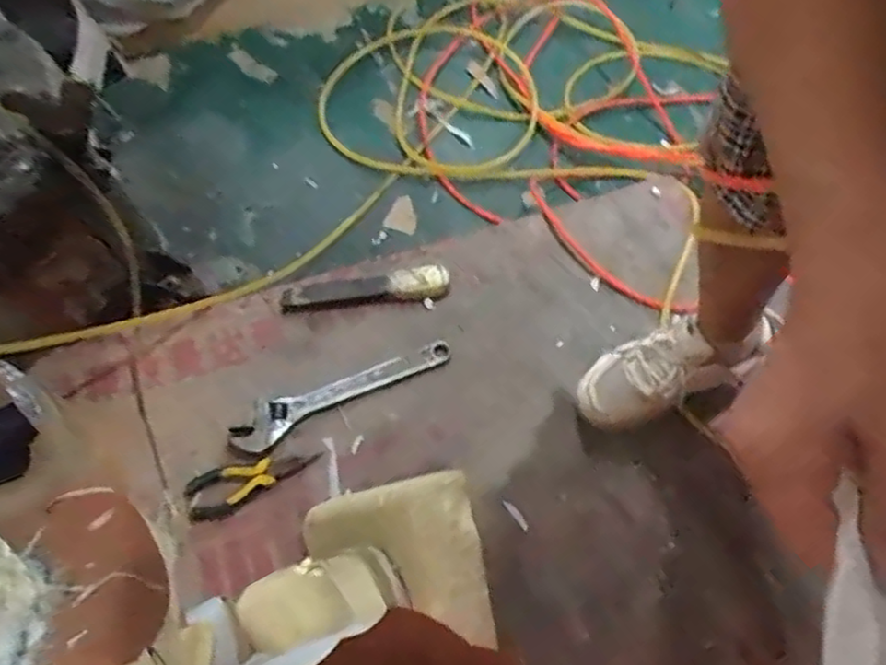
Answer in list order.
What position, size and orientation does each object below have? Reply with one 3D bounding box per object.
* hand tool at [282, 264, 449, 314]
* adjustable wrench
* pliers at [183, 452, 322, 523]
[{"bbox_3d":[-0.099,-0.052,0.901,0.215,0.013,0.044,-10,65,-8],"label":"hand tool"},{"bbox_3d":[-0.120,0.066,0.838,0.275,0.025,0.043,-27,68,-15],"label":"adjustable wrench"},{"bbox_3d":[-0.218,0.168,0.794,0.150,0.012,0.053,-19,87,-25],"label":"pliers"}]

